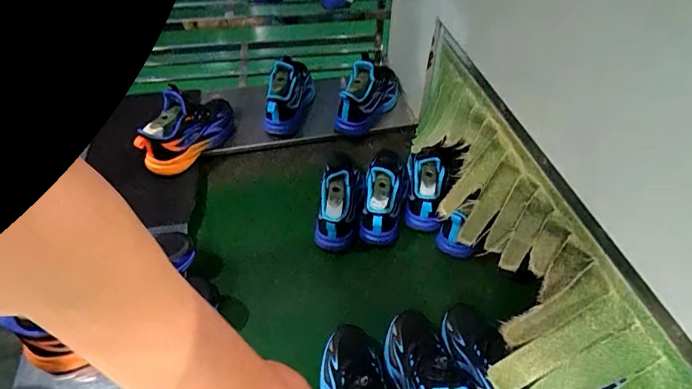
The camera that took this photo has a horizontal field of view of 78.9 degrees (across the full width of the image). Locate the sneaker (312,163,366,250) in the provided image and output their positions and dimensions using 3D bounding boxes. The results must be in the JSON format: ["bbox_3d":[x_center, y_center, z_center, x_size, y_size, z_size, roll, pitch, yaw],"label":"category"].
[{"bbox_3d":[-0.012,-0.010,0.826,0.086,0.117,0.224,6,48,4],"label":"sneaker"}]

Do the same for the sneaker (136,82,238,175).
[{"bbox_3d":[-0.324,-0.161,0.901,0.102,0.142,0.259,15,31,12],"label":"sneaker"}]

